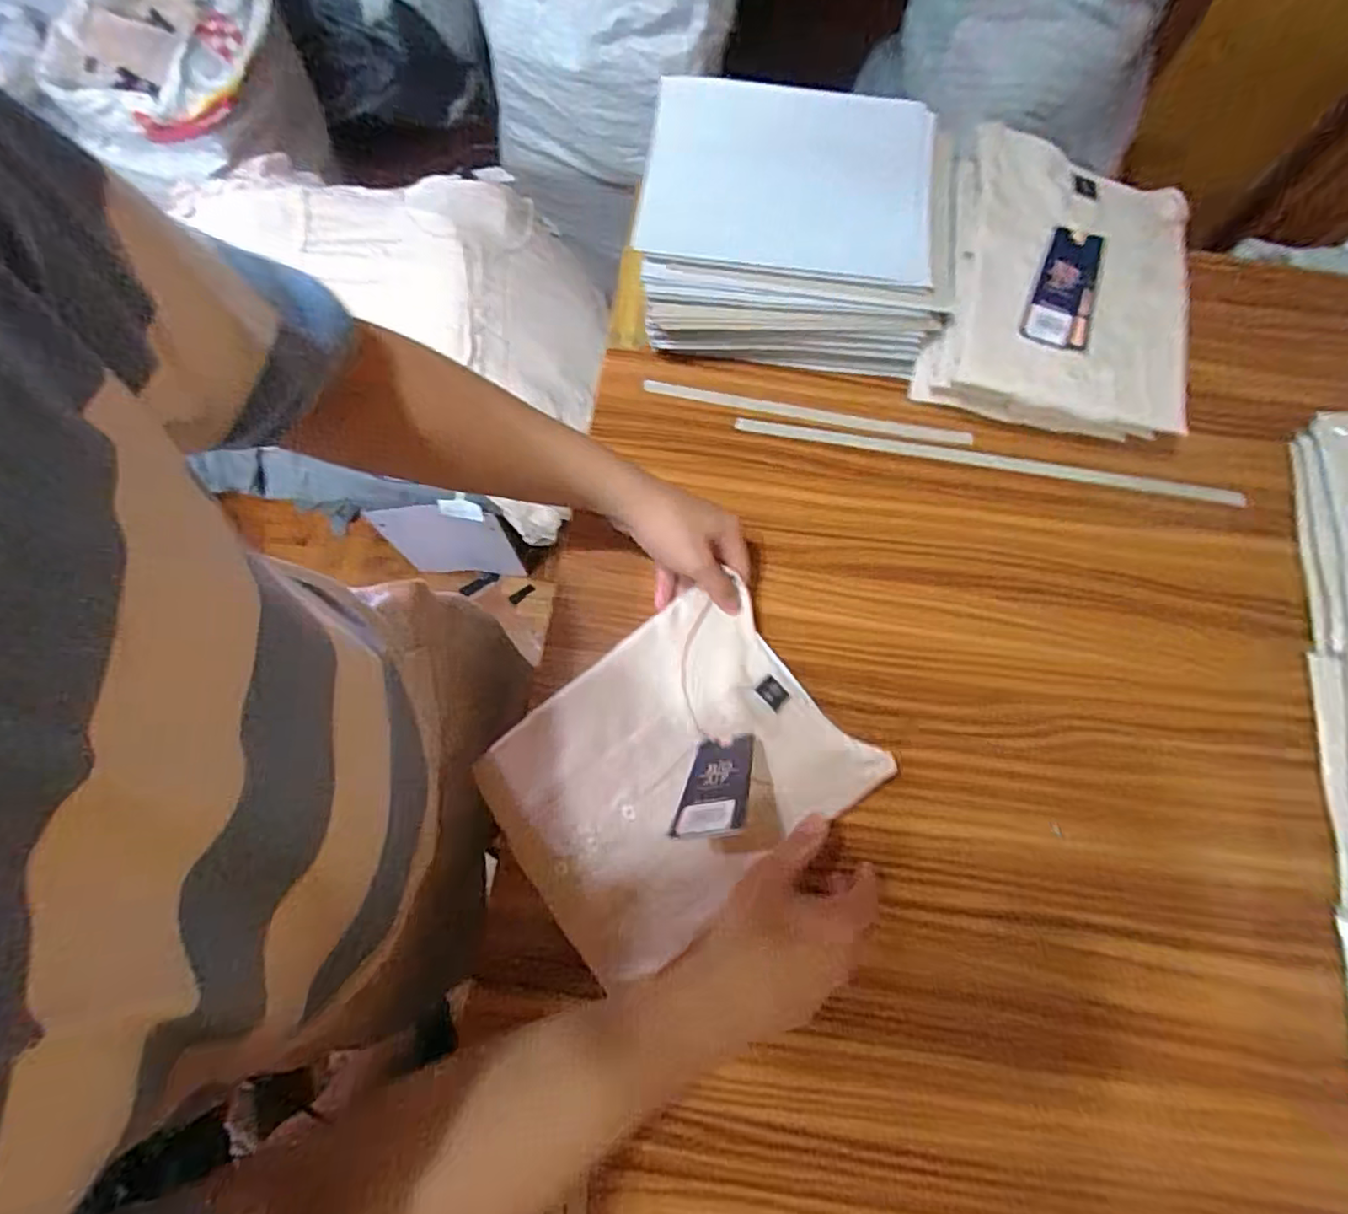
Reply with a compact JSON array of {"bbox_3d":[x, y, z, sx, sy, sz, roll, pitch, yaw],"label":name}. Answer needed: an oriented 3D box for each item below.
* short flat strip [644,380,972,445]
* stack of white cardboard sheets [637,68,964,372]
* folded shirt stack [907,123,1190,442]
[{"bbox_3d":[0.129,-0.189,0.625,0.316,0.004,0.013,10,73,2],"label":"short flat strip"},{"bbox_3d":[0.118,-0.360,0.622,0.284,0.106,0.238,4,73,0],"label":"stack of white cardboard sheets"},{"bbox_3d":[0.354,-0.299,0.598,0.212,0.072,0.264,10,82,10],"label":"folded shirt stack"}]

